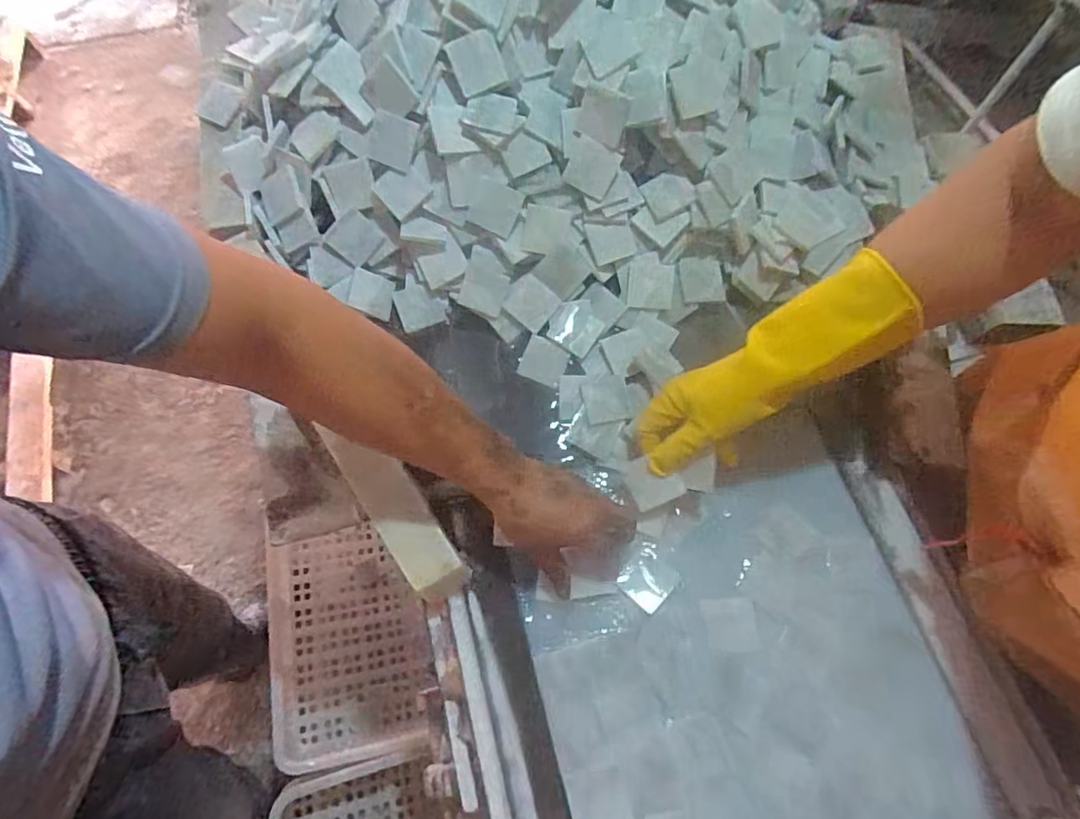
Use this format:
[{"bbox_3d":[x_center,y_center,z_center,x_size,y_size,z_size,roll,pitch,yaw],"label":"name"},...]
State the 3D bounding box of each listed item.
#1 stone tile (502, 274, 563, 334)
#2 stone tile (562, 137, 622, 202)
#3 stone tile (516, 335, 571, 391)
[{"bbox_3d":[-0.011,-0.122,0.651,0.055,0.004,0.050,40,88,-6],"label":"stone tile"},{"bbox_3d":[0.054,-0.255,0.605,0.051,0.050,0.004,22,30,-10],"label":"stone tile"},{"bbox_3d":[0.005,-0.052,0.637,0.051,0.005,0.048,22,80,13],"label":"stone tile"}]

